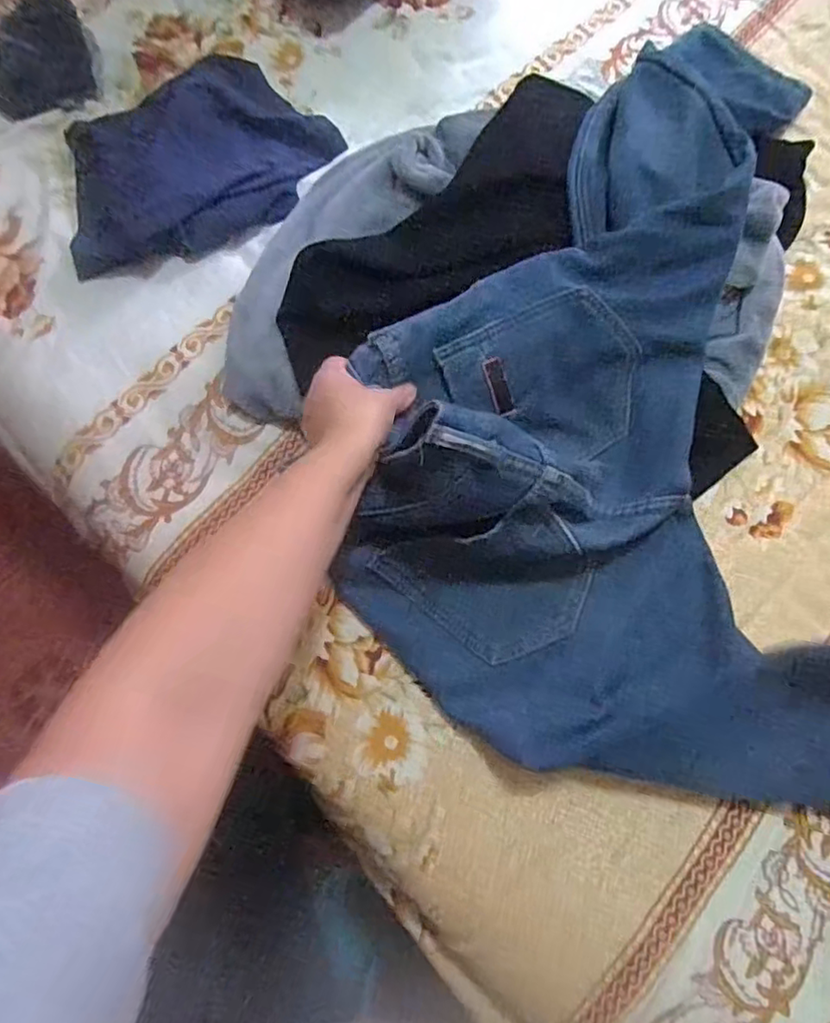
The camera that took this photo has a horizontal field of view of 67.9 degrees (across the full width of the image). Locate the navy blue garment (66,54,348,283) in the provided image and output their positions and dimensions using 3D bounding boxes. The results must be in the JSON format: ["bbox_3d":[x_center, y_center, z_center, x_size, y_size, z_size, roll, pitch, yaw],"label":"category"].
[{"bbox_3d":[-0.238,-0.360,0.632,0.295,0.043,0.230,-40,77,-10],"label":"navy blue garment"}]

